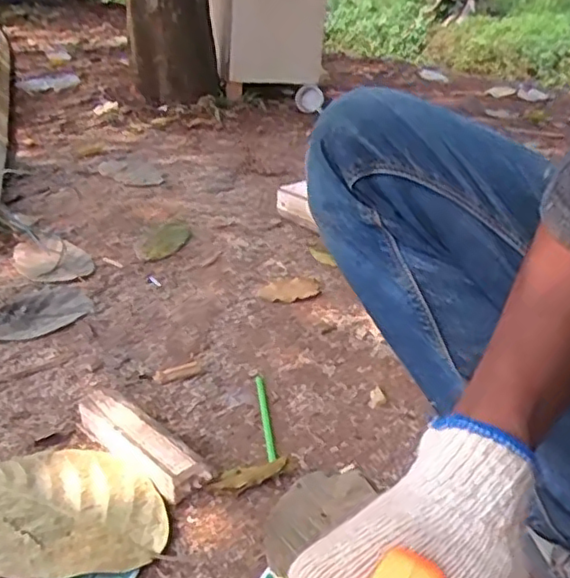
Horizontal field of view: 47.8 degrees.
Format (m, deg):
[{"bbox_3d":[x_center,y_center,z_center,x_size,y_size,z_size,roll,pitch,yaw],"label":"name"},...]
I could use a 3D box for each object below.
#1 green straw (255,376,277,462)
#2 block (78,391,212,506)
[{"bbox_3d":[-0.023,0.146,0.744,0.010,0.010,0.154,-3,27,-7],"label":"green straw"},{"bbox_3d":[-0.154,0.158,0.664,0.171,0.038,0.041,23,33,31],"label":"block"}]

